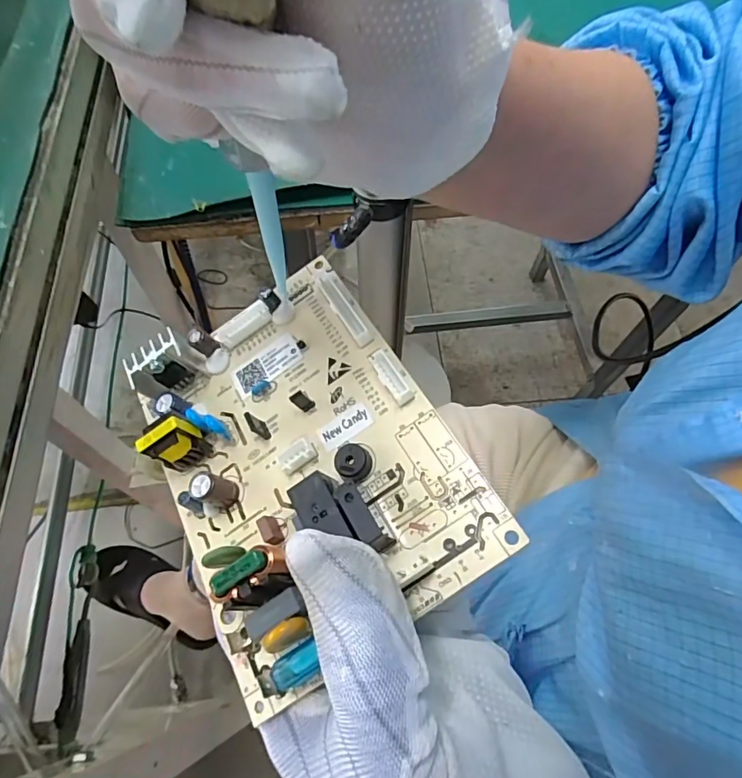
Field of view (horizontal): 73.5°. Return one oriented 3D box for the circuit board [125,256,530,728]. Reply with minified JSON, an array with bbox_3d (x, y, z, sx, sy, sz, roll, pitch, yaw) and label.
[{"bbox_3d":[-0.030,0.019,0.174,0.101,0.030,0.137,-33,62,3],"label":"circuit board"}]

